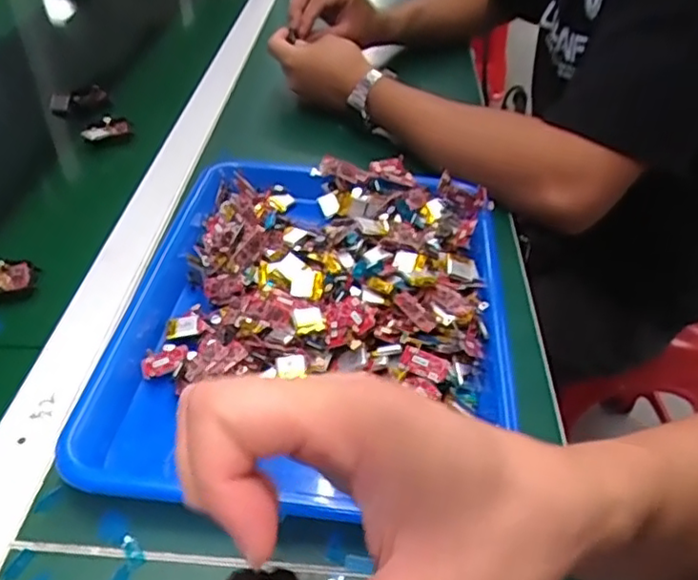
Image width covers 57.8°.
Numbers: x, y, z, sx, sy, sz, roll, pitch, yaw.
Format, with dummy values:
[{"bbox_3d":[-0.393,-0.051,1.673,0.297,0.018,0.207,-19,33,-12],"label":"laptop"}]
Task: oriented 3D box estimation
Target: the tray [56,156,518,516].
[{"bbox_3d":[-0.018,-0.004,0.459,0.252,0.046,0.288,3,41,0],"label":"tray"}]

